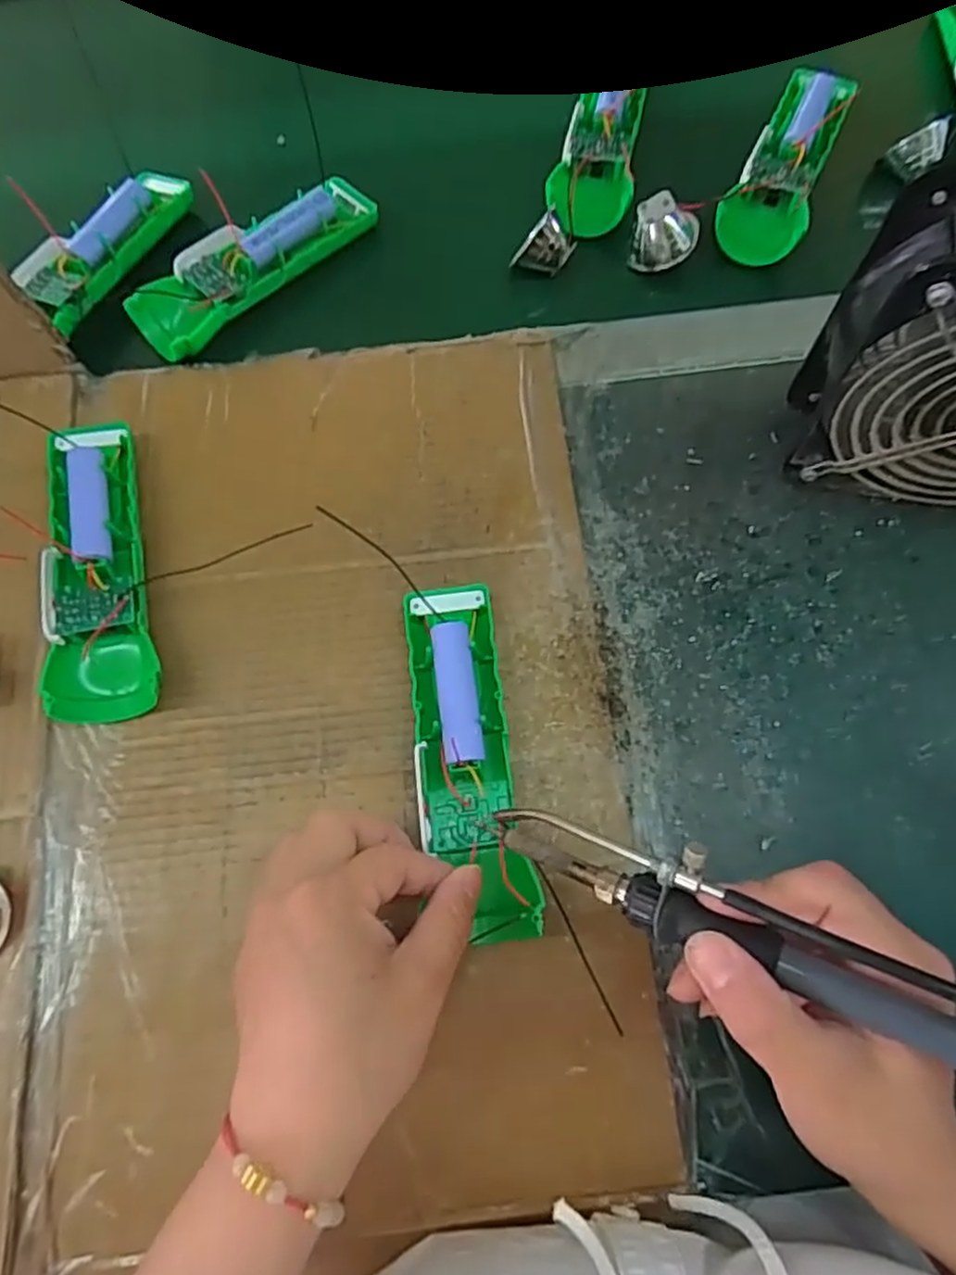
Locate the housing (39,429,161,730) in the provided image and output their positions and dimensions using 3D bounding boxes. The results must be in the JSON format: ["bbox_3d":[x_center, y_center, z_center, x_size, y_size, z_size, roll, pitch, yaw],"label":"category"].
[{"bbox_3d":[-0.196,-0.036,0.371,0.048,0.031,0.158,-14,74,-5],"label":"housing"}]

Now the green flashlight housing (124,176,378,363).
[{"bbox_3d":[-0.137,-0.232,0.438,0.158,0.021,0.049,-42,78,-12],"label":"green flashlight housing"}]

